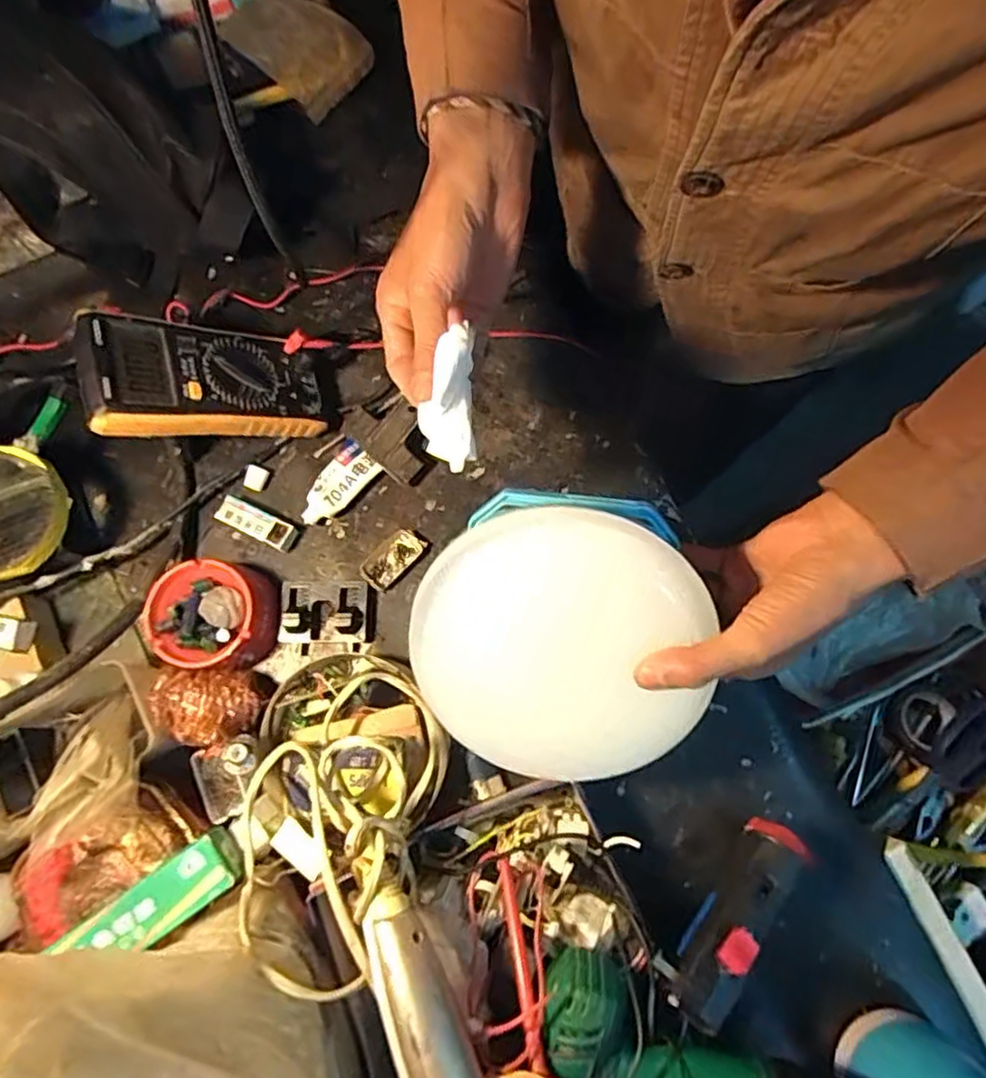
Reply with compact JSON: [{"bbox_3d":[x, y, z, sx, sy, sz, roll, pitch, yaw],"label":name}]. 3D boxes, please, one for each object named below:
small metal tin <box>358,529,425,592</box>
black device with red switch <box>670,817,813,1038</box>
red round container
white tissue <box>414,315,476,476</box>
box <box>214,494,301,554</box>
[{"bbox_3d":[-0.081,0.016,0.521,0.028,0.009,0.052,41,79,9],"label":"small metal tin"},{"bbox_3d":[0.157,0.243,0.417,0.034,0.043,0.129,40,60,9],"label":"black device with red switch"},{"bbox_3d":[-0.210,0.060,0.495,0.085,0.045,0.076,6,76,2],"label":"red round container"},{"bbox_3d":[-0.025,-0.083,0.382,0.034,0.018,0.082,7,117,2],"label":"white tissue"},{"bbox_3d":[-0.190,-0.012,0.526,0.061,0.022,0.022,25,77,6],"label":"box"}]

